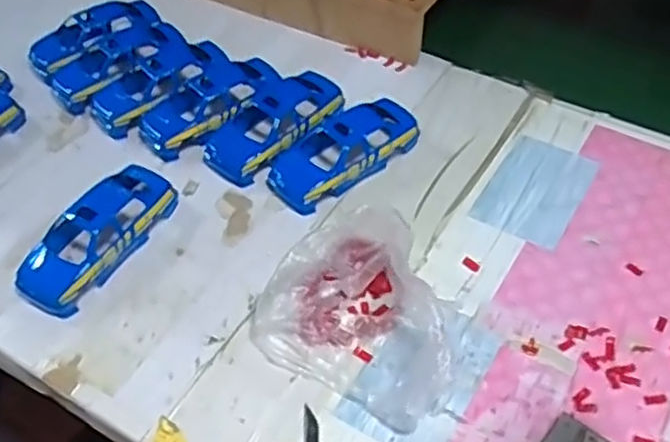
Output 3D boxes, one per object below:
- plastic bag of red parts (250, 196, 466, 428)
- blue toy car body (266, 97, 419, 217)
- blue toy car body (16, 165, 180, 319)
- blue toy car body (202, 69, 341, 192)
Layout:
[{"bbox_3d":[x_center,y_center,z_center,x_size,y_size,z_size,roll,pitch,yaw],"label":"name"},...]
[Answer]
[{"bbox_3d":[0.025,0.054,0.436,0.134,0.058,0.108,24,54,22],"label":"plastic bag of red parts"},{"bbox_3d":[0.005,-0.059,0.550,0.123,0.034,0.060,-34,56,-25],"label":"blue toy car body"},{"bbox_3d":[-0.175,0.007,0.497,0.055,0.034,0.129,24,54,22],"label":"blue toy car body"},{"bbox_3d":[-0.050,-0.083,0.573,0.123,0.030,0.064,-36,57,-26],"label":"blue toy car body"}]

